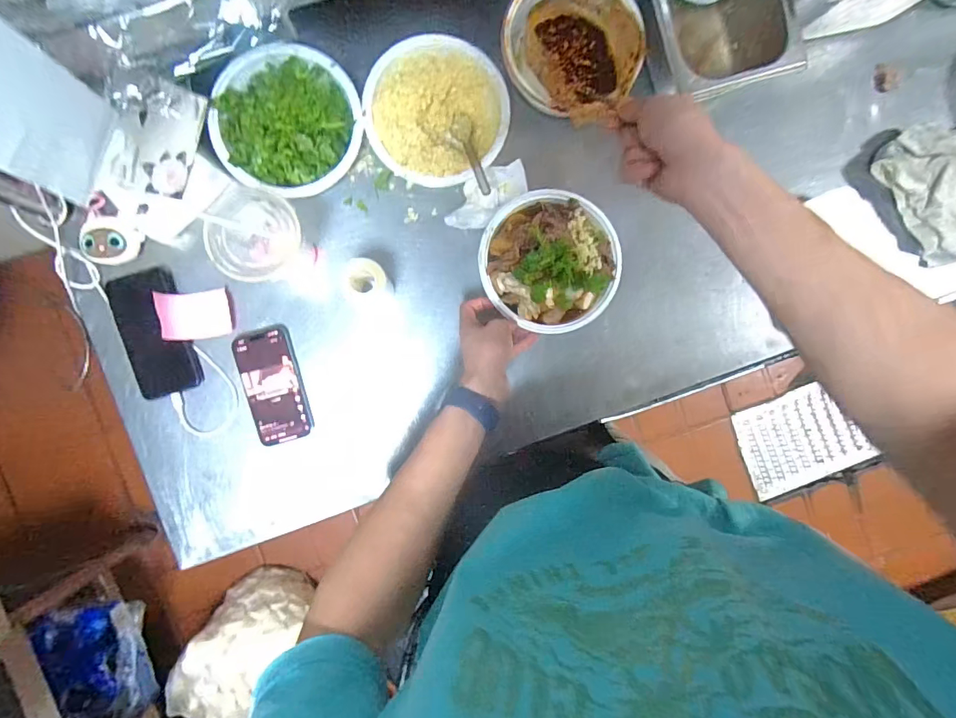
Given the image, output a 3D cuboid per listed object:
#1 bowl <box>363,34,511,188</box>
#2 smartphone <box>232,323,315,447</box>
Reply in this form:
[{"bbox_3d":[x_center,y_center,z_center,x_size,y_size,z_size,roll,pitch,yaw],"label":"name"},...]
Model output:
[{"bbox_3d":[-0.050,-0.297,0.568,0.164,0.048,0.171,0,90,-3],"label":"bowl"},{"bbox_3d":[-0.262,0.034,0.595,0.071,0.016,0.147,-14,91,-3],"label":"smartphone"}]

